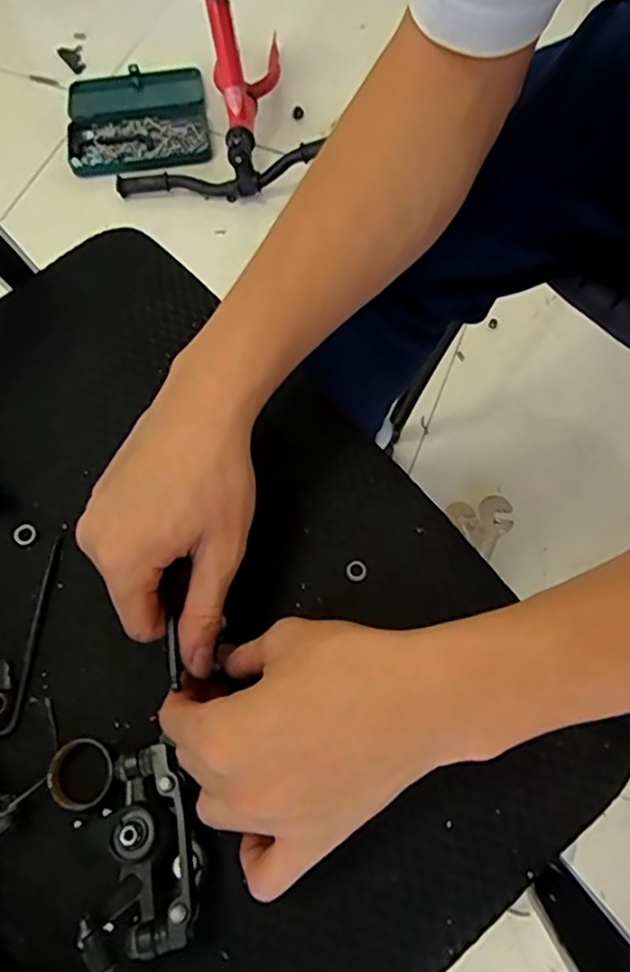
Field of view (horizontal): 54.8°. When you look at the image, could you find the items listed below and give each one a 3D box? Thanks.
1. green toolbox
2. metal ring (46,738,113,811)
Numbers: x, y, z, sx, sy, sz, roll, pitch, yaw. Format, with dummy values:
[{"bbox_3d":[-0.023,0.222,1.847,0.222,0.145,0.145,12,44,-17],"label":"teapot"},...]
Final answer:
[{"bbox_3d":[-0.320,-0.662,1.105,0.247,0.038,0.257,-6,69,-3],"label":"green toolbox"},{"bbox_3d":[-0.118,0.145,0.307,0.031,0.011,0.032,-1,70,2],"label":"metal ring"}]

